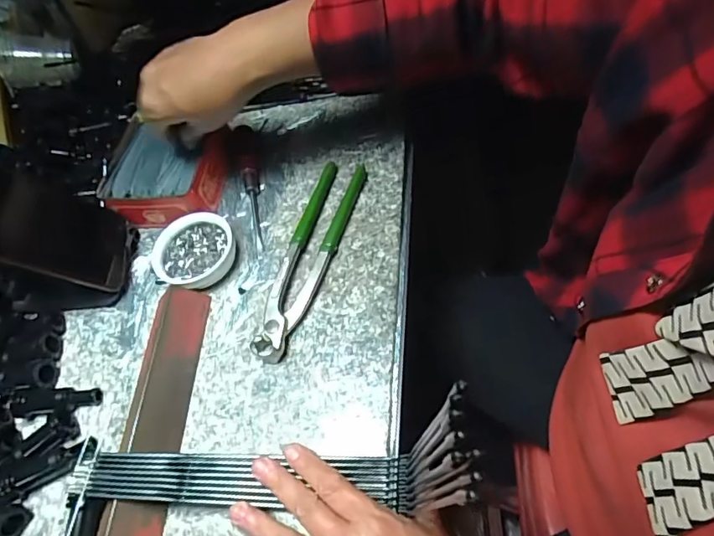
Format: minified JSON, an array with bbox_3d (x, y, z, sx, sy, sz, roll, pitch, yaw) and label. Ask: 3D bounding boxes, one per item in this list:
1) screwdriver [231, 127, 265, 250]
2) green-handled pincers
[{"bbox_3d":[-0.101,-0.086,0.486,0.019,0.018,0.146,-18,58,2],"label":"screwdriver"},{"bbox_3d":[-0.042,-0.013,0.432,0.043,0.013,0.199,11,63,19],"label":"green-handled pincers"}]

